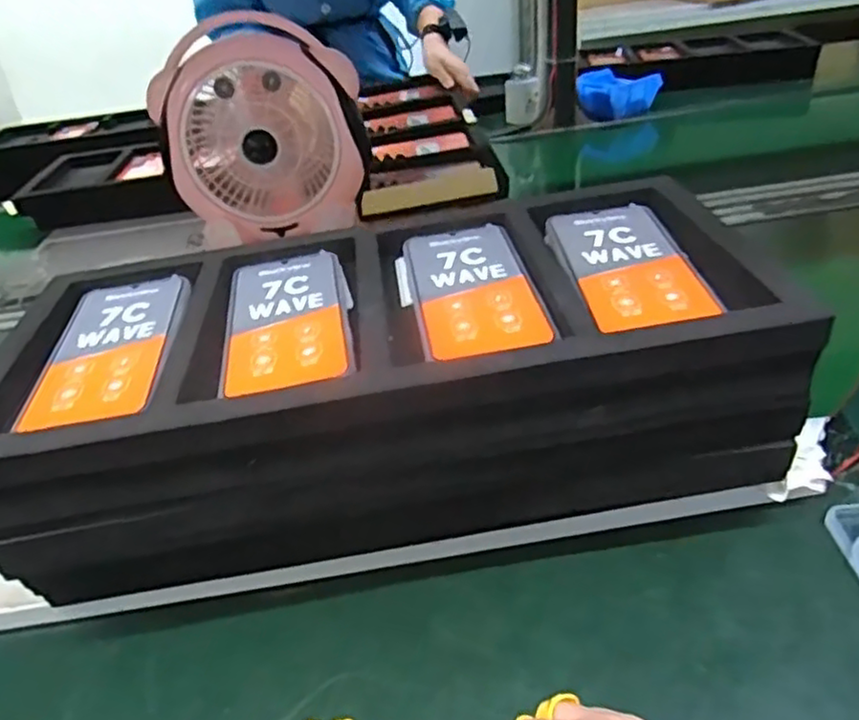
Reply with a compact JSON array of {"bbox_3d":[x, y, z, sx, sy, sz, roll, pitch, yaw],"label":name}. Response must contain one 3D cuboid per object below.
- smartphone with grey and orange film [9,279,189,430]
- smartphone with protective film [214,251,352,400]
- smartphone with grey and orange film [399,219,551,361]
[{"bbox_3d":[-0.204,-0.011,0.419,0.078,0.013,0.173,-9,35,-2],"label":"smartphone with grey and orange film"},{"bbox_3d":[-0.093,-0.030,0.428,0.078,0.009,0.163,-11,35,-4],"label":"smartphone with protective film"},{"bbox_3d":[0.024,-0.045,0.434,0.080,0.015,0.162,-9,35,-3],"label":"smartphone with grey and orange film"}]

